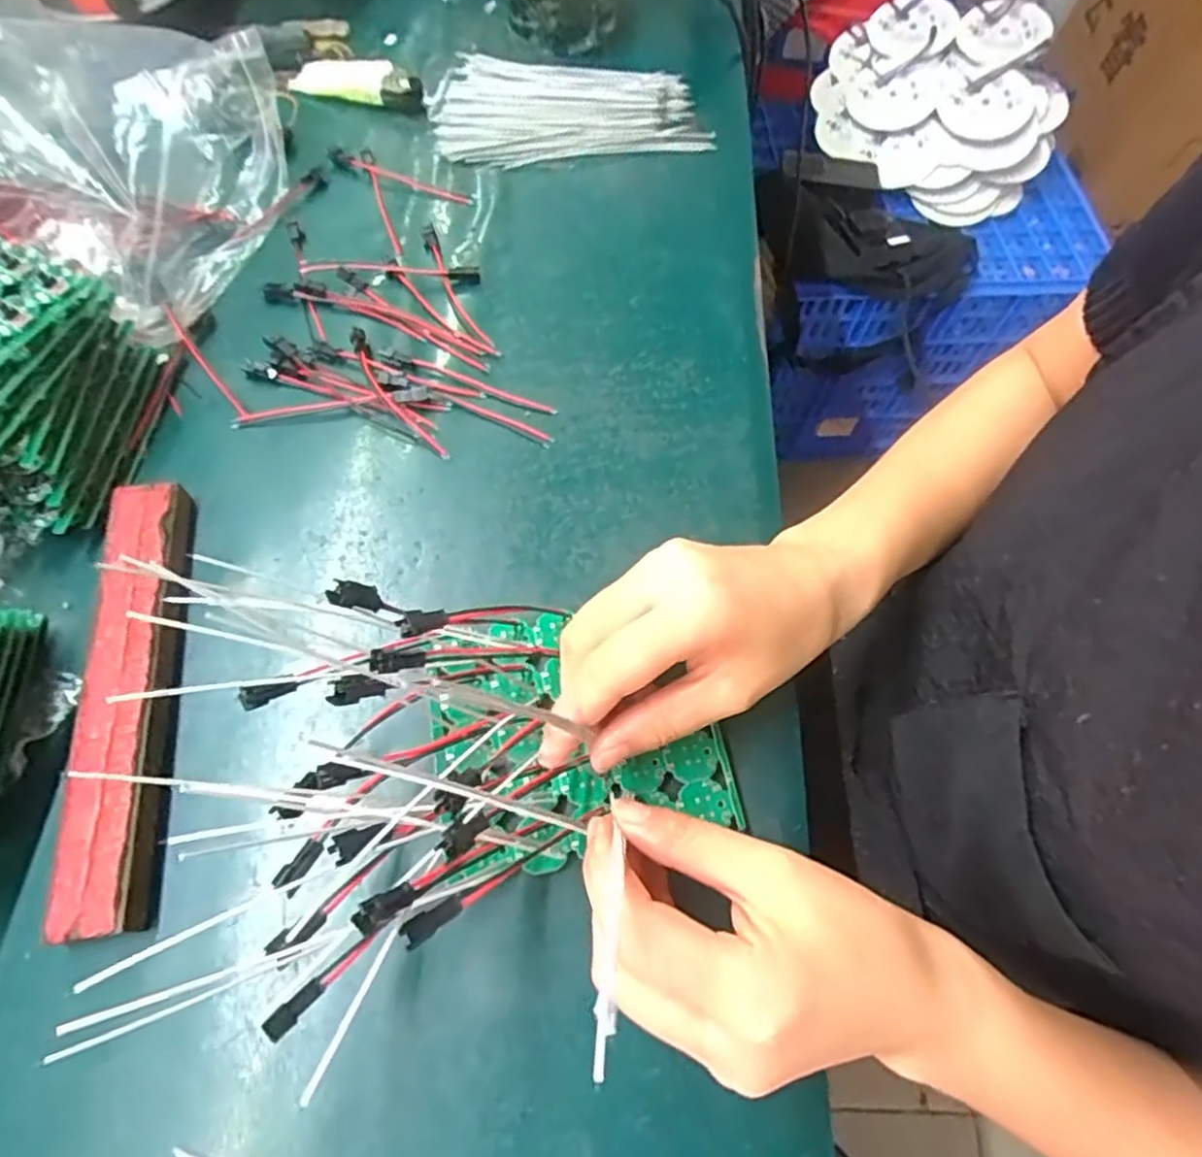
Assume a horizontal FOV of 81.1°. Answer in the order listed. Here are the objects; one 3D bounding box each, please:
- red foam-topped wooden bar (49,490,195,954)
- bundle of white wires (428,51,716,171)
[{"bbox_3d":[-0.200,0.046,0.301,0.035,0.019,0.191,-7,65,-5],"label":"red foam-topped wooden bar"},{"bbox_3d":[-0.024,-0.329,0.482,0.177,0.019,0.103,-6,65,-4],"label":"bundle of white wires"}]

